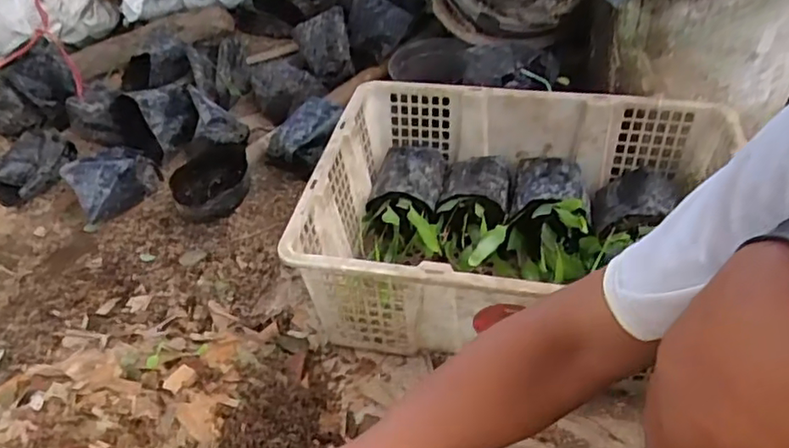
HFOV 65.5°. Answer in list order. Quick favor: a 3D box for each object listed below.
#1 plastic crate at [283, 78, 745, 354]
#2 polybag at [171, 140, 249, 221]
[{"bbox_3d":[0.151,0.012,0.738,0.467,0.194,0.335,4,43,11],"label":"plastic crate"},{"bbox_3d":[-0.259,-0.054,0.882,0.112,0.085,0.089,-21,44,-17],"label":"polybag"}]

